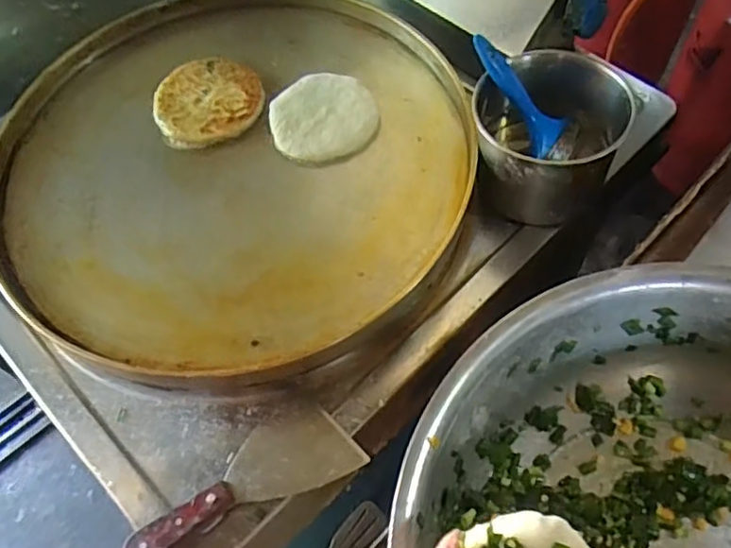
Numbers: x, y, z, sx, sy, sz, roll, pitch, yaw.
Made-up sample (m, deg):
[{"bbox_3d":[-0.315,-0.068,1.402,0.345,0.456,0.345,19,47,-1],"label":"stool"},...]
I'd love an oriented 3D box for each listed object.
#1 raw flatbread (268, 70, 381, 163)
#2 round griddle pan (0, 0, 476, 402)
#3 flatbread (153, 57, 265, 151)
[{"bbox_3d":[-0.048,-0.180,0.734,0.116,0.019,0.114,-10,61,-2],"label":"raw flatbread"},{"bbox_3d":[-0.144,-0.132,0.731,0.510,0.058,0.527,-2,61,3],"label":"round griddle pan"},{"bbox_3d":[-0.185,-0.203,0.756,0.124,0.018,0.124,-2,61,3],"label":"flatbread"}]

